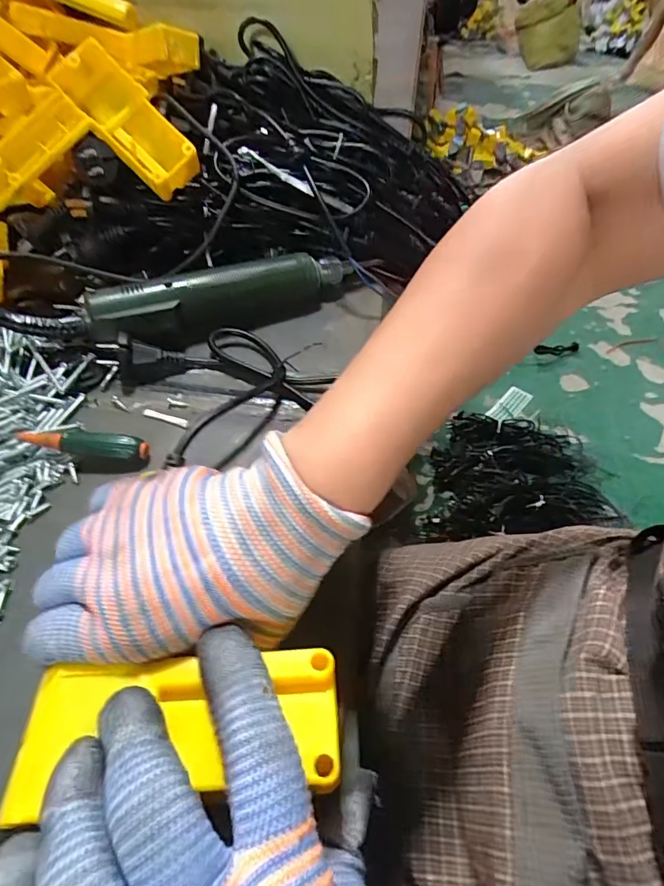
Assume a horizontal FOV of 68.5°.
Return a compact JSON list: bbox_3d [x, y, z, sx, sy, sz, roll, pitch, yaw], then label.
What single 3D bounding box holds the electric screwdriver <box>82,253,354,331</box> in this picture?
[{"bbox_3d":[-0.081,-0.117,0.393,0.211,0.040,0.034,-20,52,-18],"label":"electric screwdriver"}]

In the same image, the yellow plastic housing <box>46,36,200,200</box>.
[{"bbox_3d":[-0.160,-0.248,0.376,0.121,0.042,0.035,45,55,-4],"label":"yellow plastic housing"}]

